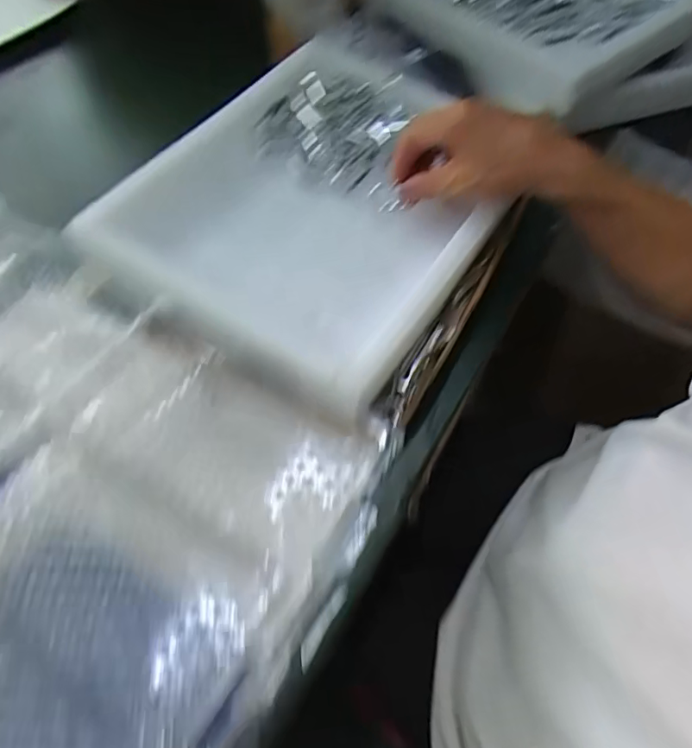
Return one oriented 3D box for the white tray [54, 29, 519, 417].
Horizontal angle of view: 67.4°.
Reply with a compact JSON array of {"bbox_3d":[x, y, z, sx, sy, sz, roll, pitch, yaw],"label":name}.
[{"bbox_3d":[-0.017,-0.157,0.465,0.263,0.045,0.343,37,67,-1],"label":"white tray"}]

